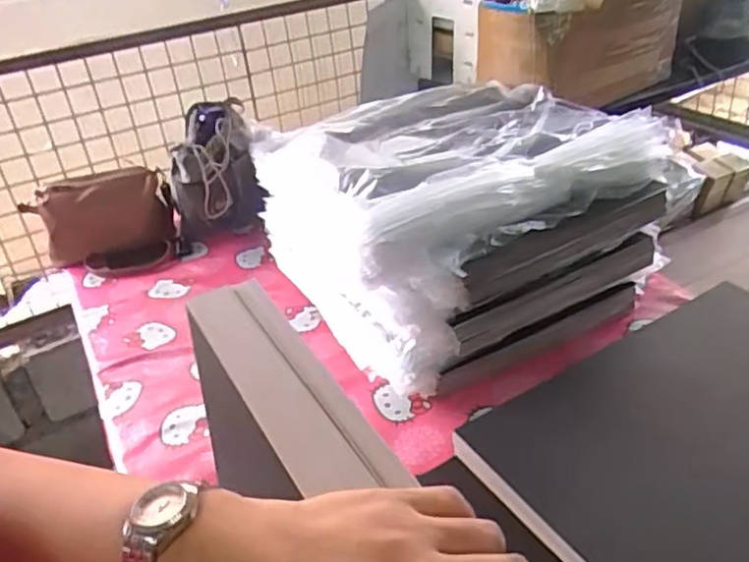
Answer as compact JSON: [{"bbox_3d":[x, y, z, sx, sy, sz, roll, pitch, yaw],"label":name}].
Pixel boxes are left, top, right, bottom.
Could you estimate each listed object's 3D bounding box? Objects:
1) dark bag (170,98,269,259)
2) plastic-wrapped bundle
[{"bbox_3d":[-0.337,-0.208,1.339,0.200,0.257,0.169,-16,34,-15],"label":"dark bag"},{"bbox_3d":[0.126,-0.112,1.069,0.500,0.274,0.479,-22,36,-23],"label":"plastic-wrapped bundle"}]

